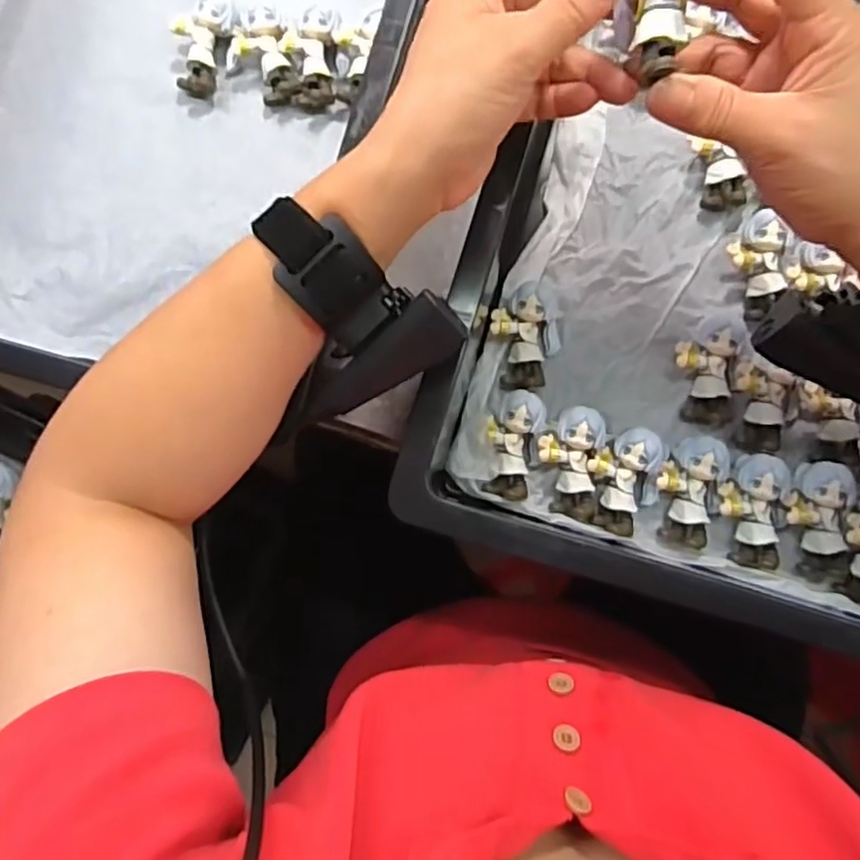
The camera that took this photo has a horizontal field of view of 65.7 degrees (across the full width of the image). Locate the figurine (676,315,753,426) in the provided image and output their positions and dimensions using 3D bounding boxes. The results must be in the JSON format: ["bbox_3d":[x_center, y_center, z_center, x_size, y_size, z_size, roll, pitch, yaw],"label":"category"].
[{"bbox_3d":[0.162,-0.035,0.385,0.039,0.022,0.063,9,97,4],"label":"figurine"}]

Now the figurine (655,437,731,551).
[{"bbox_3d":[0.148,0.034,0.378,0.035,0.020,0.061,9,98,4],"label":"figurine"}]

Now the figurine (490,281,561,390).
[{"bbox_3d":[0.057,-0.055,0.388,0.040,0.022,0.060,-6,84,3],"label":"figurine"}]

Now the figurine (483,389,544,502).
[{"bbox_3d":[0.047,0.009,0.382,0.030,0.023,0.060,9,85,4],"label":"figurine"}]

